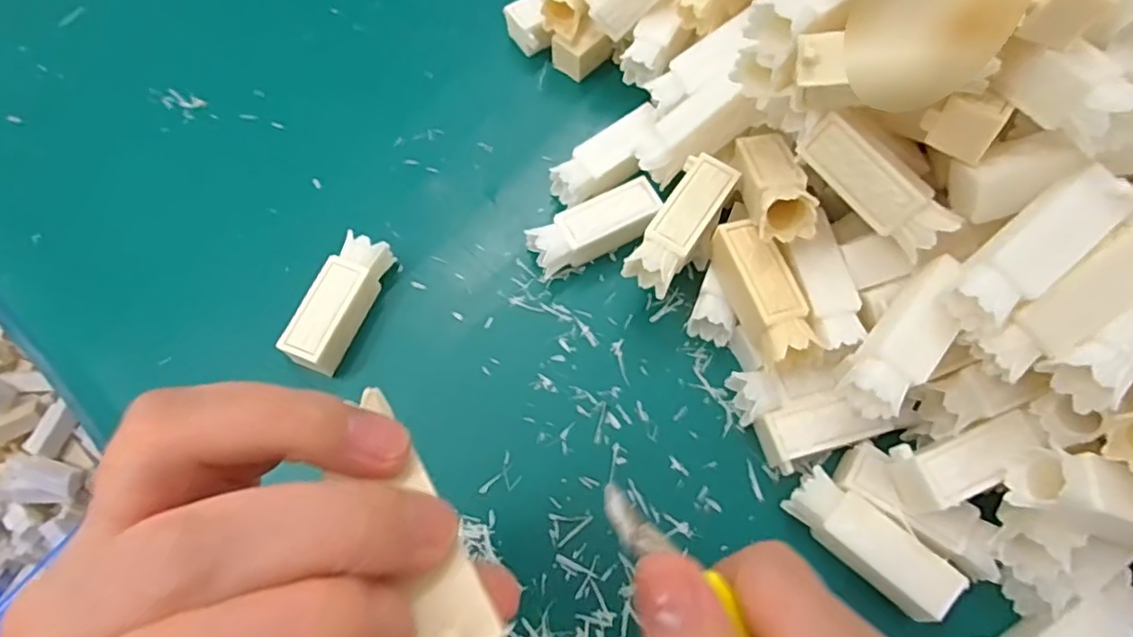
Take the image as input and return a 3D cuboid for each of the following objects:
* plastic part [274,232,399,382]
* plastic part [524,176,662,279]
[{"bbox_3d":[-0.100,-0.007,0.288,0.020,0.021,0.061,20,71,9],"label":"plastic part"},{"bbox_3d":[0.013,-0.040,0.300,0.061,0.019,0.023,-27,71,-9],"label":"plastic part"}]

